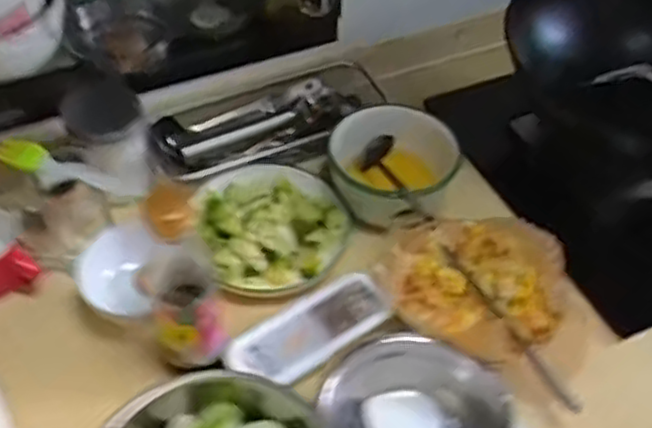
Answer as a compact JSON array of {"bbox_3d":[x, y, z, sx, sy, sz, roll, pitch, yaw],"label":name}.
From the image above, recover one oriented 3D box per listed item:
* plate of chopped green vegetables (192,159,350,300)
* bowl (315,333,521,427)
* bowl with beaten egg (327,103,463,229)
[{"bbox_3d":[-0.058,0.005,0.838,0.161,0.042,0.177,1,49,-2],"label":"plate of chopped green vegetables"},{"bbox_3d":[0.074,0.200,0.699,0.181,0.070,0.173,1,49,-2],"label":"bowl"},{"bbox_3d":[0.065,-0.053,0.870,0.150,0.086,0.122,31,54,22],"label":"bowl with beaten egg"}]

